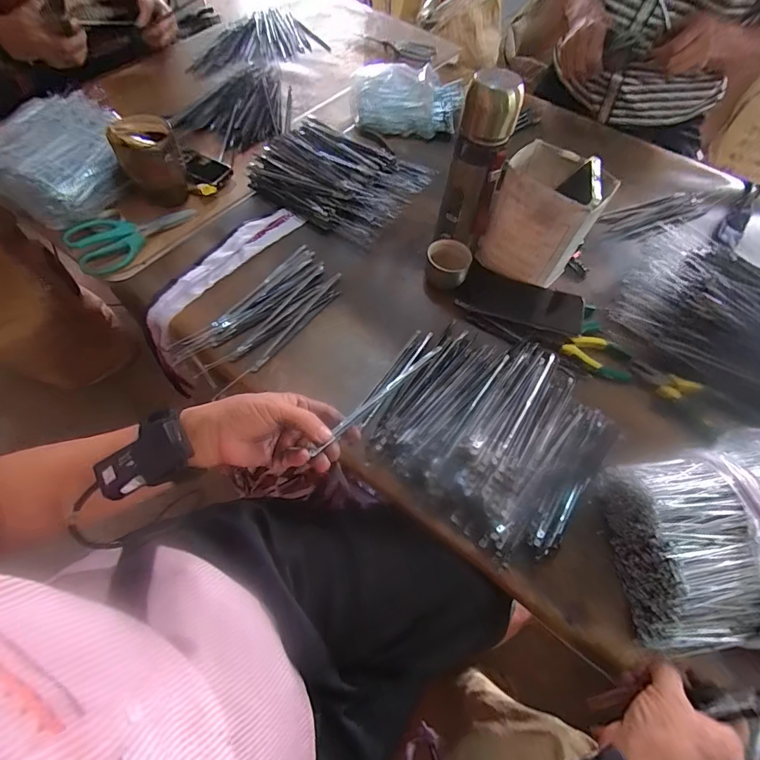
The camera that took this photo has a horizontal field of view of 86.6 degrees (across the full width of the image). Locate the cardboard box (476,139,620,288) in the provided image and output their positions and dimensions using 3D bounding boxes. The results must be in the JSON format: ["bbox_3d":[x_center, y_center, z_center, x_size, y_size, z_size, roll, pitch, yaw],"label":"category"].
[{"bbox_3d":[0.220,-0.223,0.554,0.120,0.144,0.102,35,65,13],"label":"cardboard box"}]

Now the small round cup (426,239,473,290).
[{"bbox_3d":[0.098,-0.167,0.588,0.059,0.046,0.055,2,62,-3],"label":"small round cup"}]

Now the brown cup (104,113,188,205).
[{"bbox_3d":[-0.347,-0.332,0.619,0.083,0.103,0.079,-21,66,-14],"label":"brown cup"}]

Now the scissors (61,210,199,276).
[{"bbox_3d":[-0.371,-0.227,0.603,0.078,0.024,0.174,40,67,16],"label":"scissors"}]

